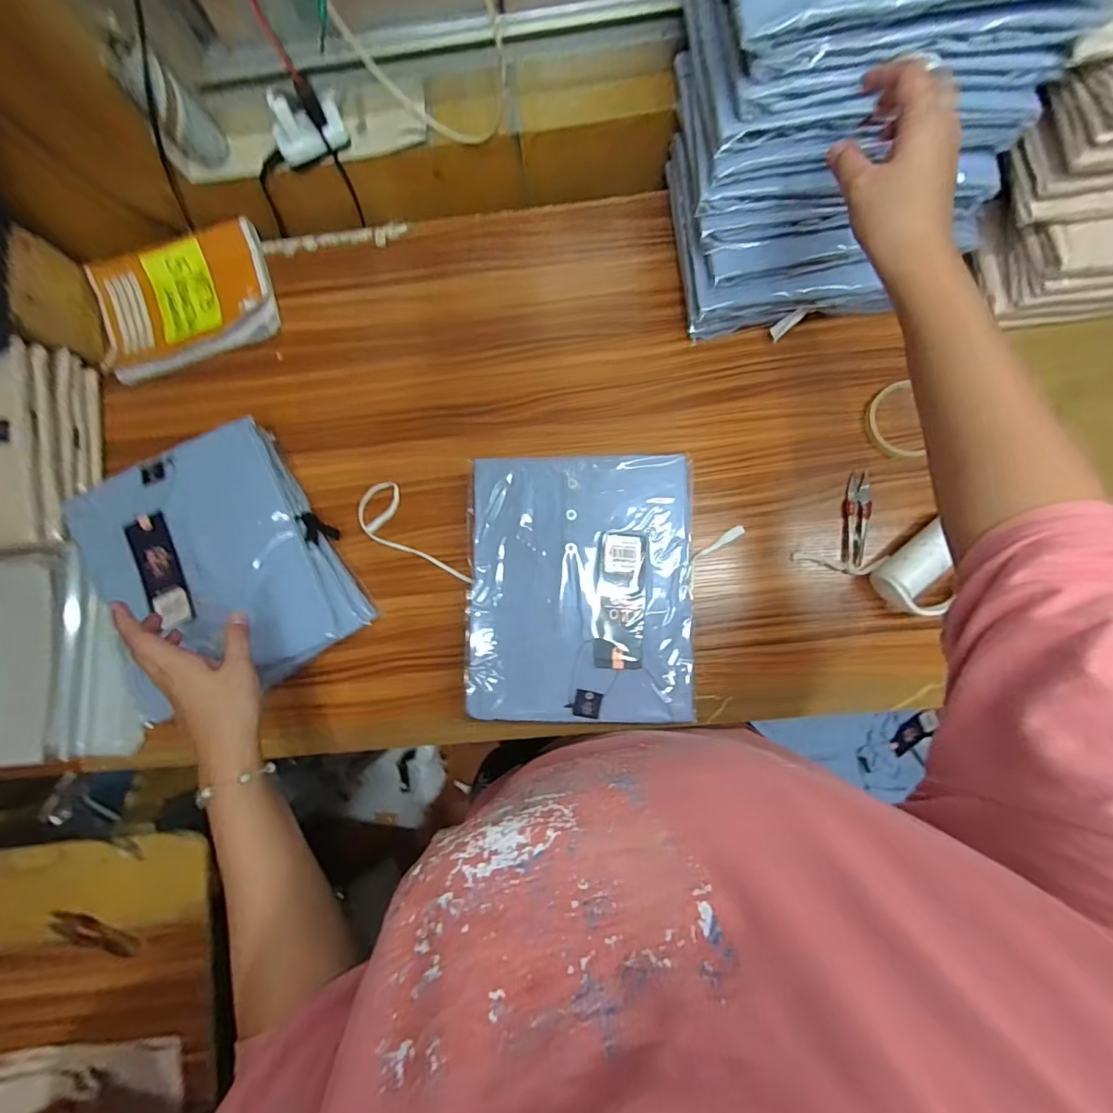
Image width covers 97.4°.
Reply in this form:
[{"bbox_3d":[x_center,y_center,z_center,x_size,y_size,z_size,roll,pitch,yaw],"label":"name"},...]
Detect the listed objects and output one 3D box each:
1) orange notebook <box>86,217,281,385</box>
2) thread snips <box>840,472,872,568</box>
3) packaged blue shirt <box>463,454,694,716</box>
[{"bbox_3d":[-0.443,-0.306,0.584,0.204,0.025,0.148,-19,83,1],"label":"orange notebook"},{"bbox_3d":[0.319,-0.040,0.521,0.024,0.010,0.099,9,84,4],"label":"thread snips"},{"bbox_3d":[0.023,0.027,0.469,0.213,0.017,0.250,0,83,3],"label":"packaged blue shirt"}]

